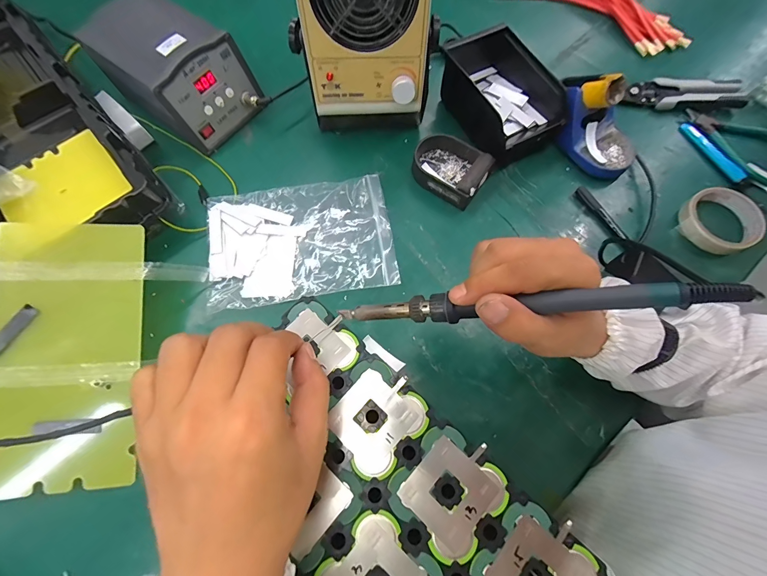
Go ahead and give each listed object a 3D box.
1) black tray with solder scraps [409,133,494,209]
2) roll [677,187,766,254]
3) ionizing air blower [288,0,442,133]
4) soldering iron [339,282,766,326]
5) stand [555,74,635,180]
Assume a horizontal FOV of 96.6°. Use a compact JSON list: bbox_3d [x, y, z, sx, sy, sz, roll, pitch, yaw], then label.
[{"bbox_3d":[0.087,-0.166,0.465,0.106,0.037,0.074,35,74,11],"label":"black tray with solder scraps"},{"bbox_3d":[0.440,-0.090,0.445,0.094,0.023,0.084,-41,76,-13],"label":"roll"},{"bbox_3d":[-0.018,-0.315,0.404,0.156,0.246,0.125,4,71,1],"label":"ionizing air blower"},{"bbox_3d":[0.079,0.010,0.217,0.238,0.016,0.018,-6,71,21],"label":"soldering iron"},{"bbox_3d":[0.298,-0.215,0.456,0.074,0.089,0.113,-36,75,-12],"label":"stand"}]

